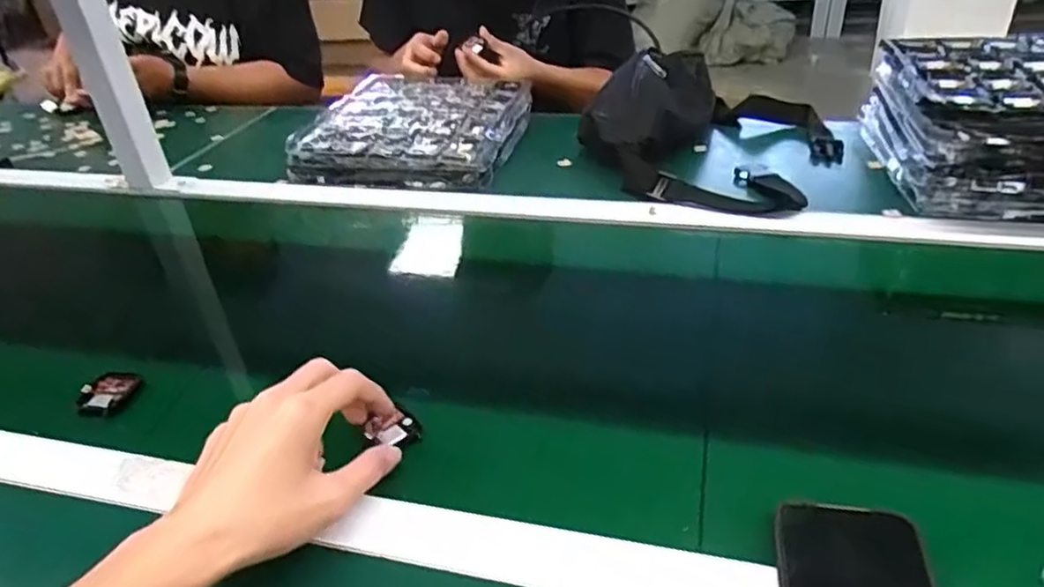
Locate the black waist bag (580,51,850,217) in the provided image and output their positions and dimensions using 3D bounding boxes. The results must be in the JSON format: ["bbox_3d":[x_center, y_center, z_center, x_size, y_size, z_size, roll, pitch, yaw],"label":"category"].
[{"bbox_3d":[0.239,-0.218,0.874,0.293,0.119,0.315,12,37,24],"label":"black waist bag"}]

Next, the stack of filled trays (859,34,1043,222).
[{"bbox_3d":[0.555,-0.192,0.765,0.273,0.116,0.281,3,34,11],"label":"stack of filled trays"}]

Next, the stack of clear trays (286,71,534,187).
[{"bbox_3d":[-0.141,-0.229,0.957,0.274,0.052,0.280,3,35,12],"label":"stack of clear trays"}]

